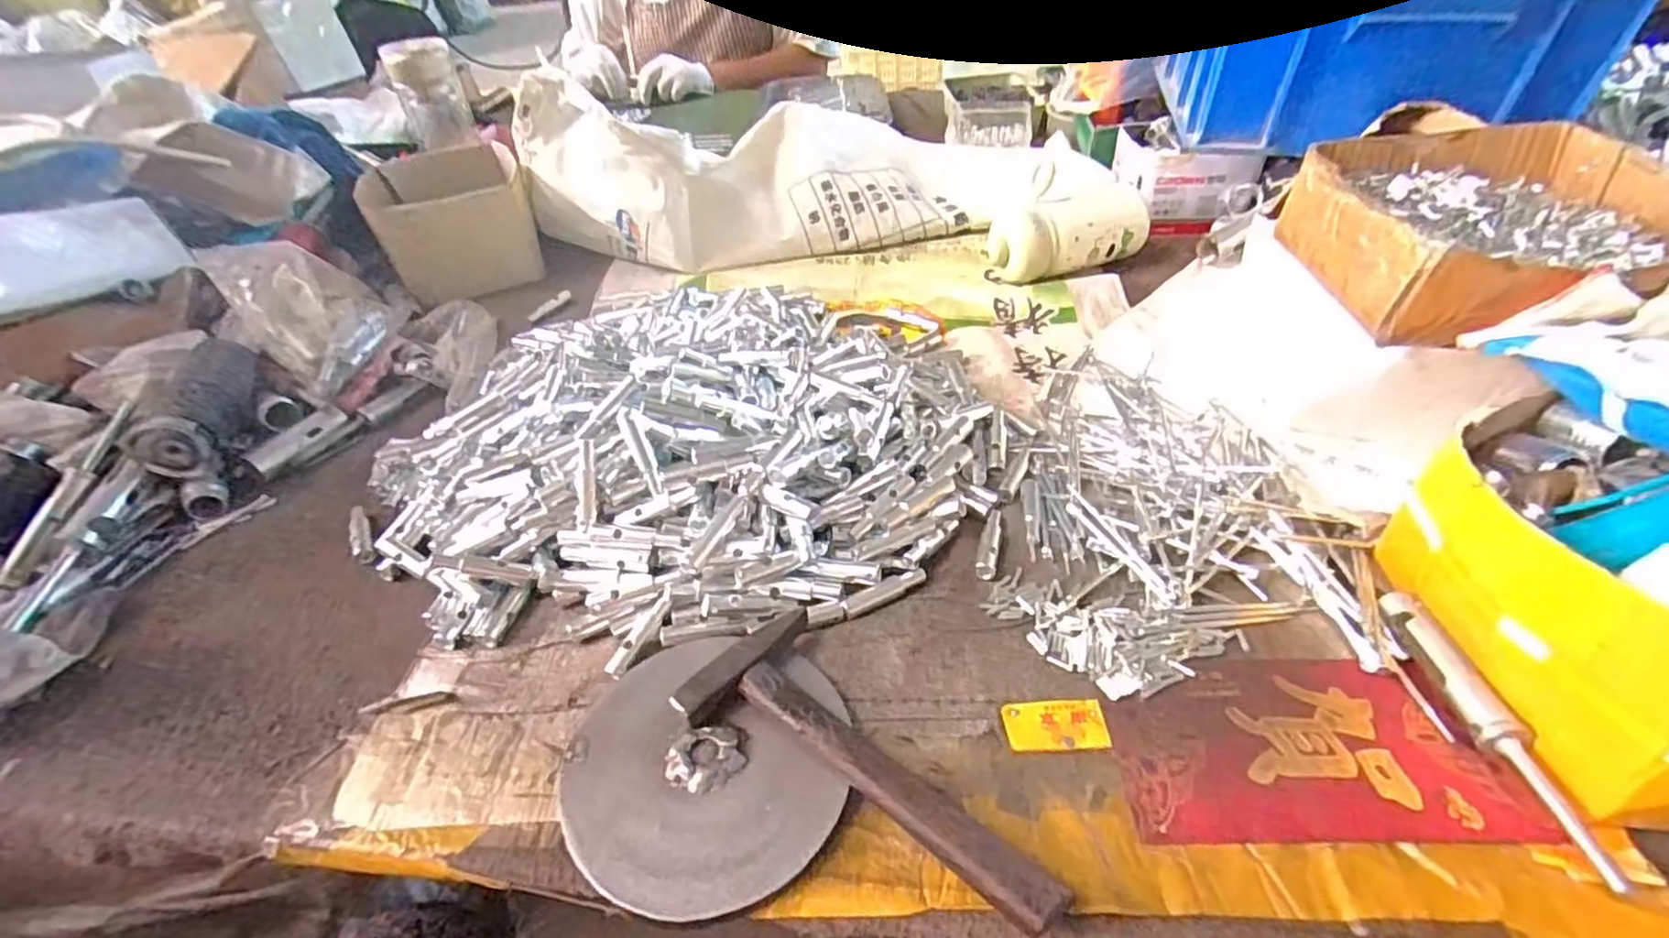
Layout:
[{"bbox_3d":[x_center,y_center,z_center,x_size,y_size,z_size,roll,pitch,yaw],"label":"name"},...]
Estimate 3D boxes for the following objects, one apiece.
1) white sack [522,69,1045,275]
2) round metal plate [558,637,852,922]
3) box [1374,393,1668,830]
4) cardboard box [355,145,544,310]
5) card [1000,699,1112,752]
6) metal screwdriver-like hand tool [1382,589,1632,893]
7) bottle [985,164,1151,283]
[{"bbox_3d":[-0.082,-0.314,0.703,0.458,0.156,0.140,-10,42,-6],"label":"white sack"},{"bbox_3d":[-0.057,0.132,0.313,0.123,0.016,0.119,-3,42,2],"label":"round metal plate"},{"bbox_3d":[0.351,0.050,0.295,0.140,0.090,0.181,-3,42,2],"label":"box"},{"bbox_3d":[-0.384,-0.252,0.712,0.138,0.085,0.163,-25,46,-22],"label":"cardboard box"},{"bbox_3d":[0.102,0.118,0.324,0.045,0.004,0.025,-2,42,3],"label":"card"},{"bbox_3d":[0.282,0.107,0.303,0.017,0.012,0.134,-5,42,-1],"label":"metal screwdriver-like hand tool"},{"bbox_3d":[0.214,-0.228,0.649,0.153,0.069,0.060,-17,43,-14],"label":"bottle"}]

